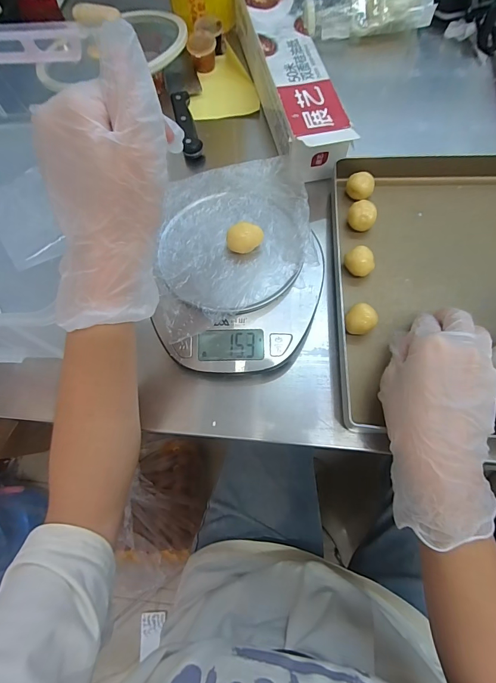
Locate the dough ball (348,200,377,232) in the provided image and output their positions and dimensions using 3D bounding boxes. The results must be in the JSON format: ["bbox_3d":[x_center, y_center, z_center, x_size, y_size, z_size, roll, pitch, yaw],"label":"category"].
[{"bbox_3d":[0.116,-0.127,0.346,0.027,0.023,0.026,-2,68,4],"label":"dough ball"}]

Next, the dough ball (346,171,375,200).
[{"bbox_3d":[0.116,-0.159,0.351,0.026,0.022,0.025,-2,68,4],"label":"dough ball"}]

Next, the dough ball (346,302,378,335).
[{"bbox_3d":[0.100,-0.017,0.303,0.024,0.024,0.025,-2,68,4],"label":"dough ball"}]

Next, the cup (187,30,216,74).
[{"bbox_3d":[-0.062,-0.394,0.459,0.036,0.030,0.041,-9,68,1],"label":"cup"}]

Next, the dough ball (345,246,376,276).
[{"bbox_3d":[0.108,-0.075,0.326,0.023,0.025,0.023,-2,68,4],"label":"dough ball"}]

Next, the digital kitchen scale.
[{"bbox_3d":[-0.008,-0.063,0.315,0.150,0.040,0.178,-3,68,1],"label":"digital kitchen scale"}]

